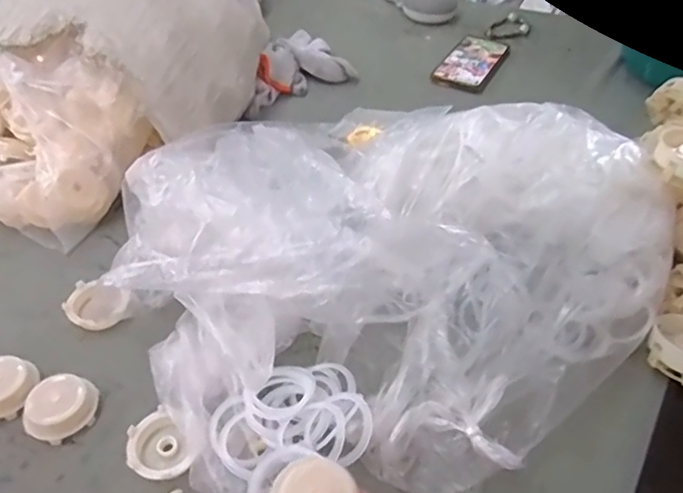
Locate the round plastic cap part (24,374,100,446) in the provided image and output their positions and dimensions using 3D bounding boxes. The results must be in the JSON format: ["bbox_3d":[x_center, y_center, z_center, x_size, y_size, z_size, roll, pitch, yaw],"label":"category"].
[{"bbox_3d":[-0.224,0.126,0.443,0.053,0.030,0.044,4,45,3],"label":"round plastic cap part"}]

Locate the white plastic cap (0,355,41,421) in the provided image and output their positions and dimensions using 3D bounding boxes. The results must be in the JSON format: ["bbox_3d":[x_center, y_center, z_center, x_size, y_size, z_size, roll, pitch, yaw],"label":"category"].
[{"bbox_3d":[-0.274,0.114,0.456,0.048,0.028,0.050,0,45,0],"label":"white plastic cap"}]

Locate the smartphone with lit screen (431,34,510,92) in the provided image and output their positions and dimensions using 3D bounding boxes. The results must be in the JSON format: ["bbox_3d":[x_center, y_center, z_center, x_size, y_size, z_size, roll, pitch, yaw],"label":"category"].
[{"bbox_3d":[0.205,-0.289,0.882,0.083,0.013,0.152,20,48,18],"label":"smartphone with lit screen"}]

